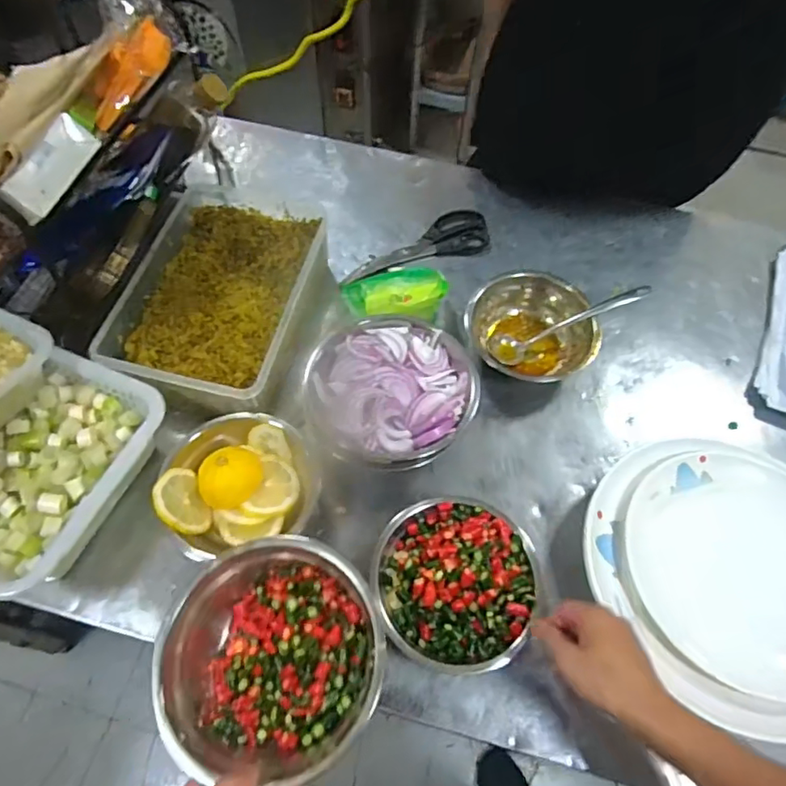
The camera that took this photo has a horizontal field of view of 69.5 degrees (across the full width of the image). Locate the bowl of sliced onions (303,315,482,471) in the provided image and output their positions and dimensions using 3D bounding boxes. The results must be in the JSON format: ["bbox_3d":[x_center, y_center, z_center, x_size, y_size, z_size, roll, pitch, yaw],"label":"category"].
[{"bbox_3d":[0.000,0.002,0.660,0.193,0.078,0.171,-7,62,-7],"label":"bowl of sliced onions"}]

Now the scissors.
[{"bbox_3d":[0.032,-0.217,0.823,0.218,0.018,0.083,-12,62,-10],"label":"scissors"}]

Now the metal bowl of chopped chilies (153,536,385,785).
[{"bbox_3d":[-0.105,0.225,0.493,0.187,0.061,0.178,1,61,-2],"label":"metal bowl of chopped chilies"}]

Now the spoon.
[{"bbox_3d":[0.227,-0.084,0.732,0.207,0.037,0.040,-23,63,7],"label":"spoon"}]

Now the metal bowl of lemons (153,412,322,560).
[{"bbox_3d":[-0.166,0.091,0.619,0.159,0.059,0.139,-12,62,-10],"label":"metal bowl of lemons"}]

